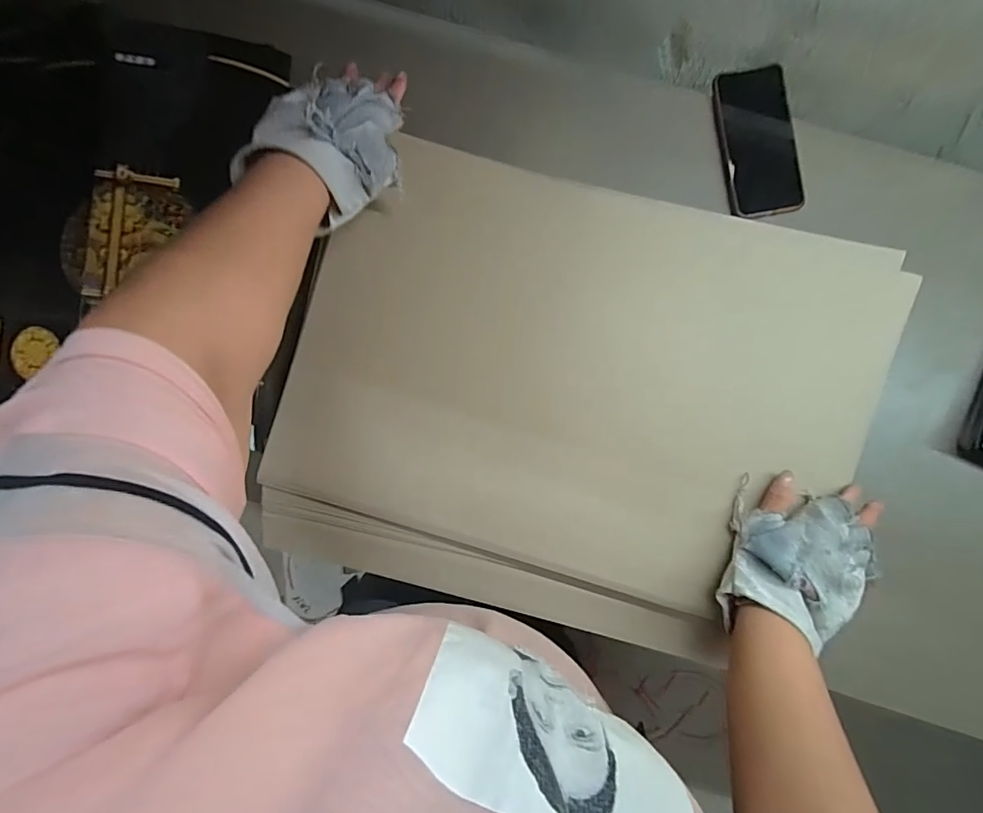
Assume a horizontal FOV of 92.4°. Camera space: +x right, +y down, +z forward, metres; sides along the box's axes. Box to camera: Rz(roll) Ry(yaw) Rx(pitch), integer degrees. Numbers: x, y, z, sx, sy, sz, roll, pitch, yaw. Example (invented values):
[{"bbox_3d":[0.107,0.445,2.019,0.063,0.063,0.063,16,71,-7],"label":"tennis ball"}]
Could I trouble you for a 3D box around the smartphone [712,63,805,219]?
[{"bbox_3d":[0.293,-0.288,0.516,0.076,0.013,0.155,-9,93,5],"label":"smartphone"}]

